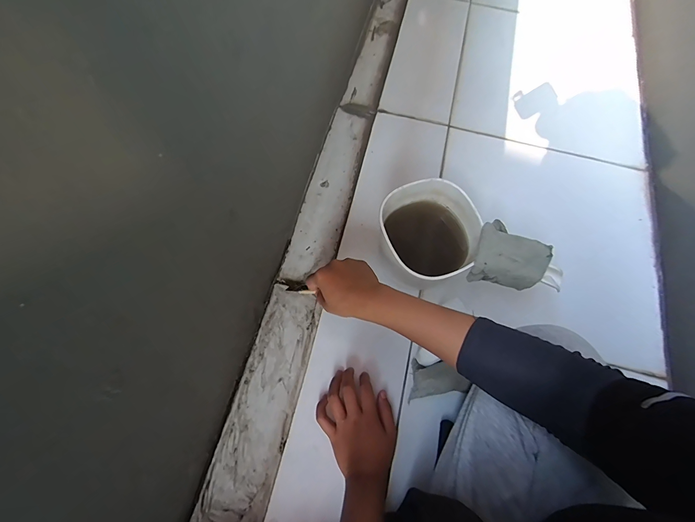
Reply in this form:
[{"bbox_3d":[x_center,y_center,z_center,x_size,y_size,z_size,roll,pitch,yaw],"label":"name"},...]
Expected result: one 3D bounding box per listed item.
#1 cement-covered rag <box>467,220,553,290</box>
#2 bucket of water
[{"bbox_3d":[0.227,-0.005,0.475,0.097,0.042,0.086,15,69,3],"label":"cement-covered rag"},{"bbox_3d":[0.125,-0.034,0.524,0.138,0.131,0.147,1,69,-2],"label":"bucket of water"}]

